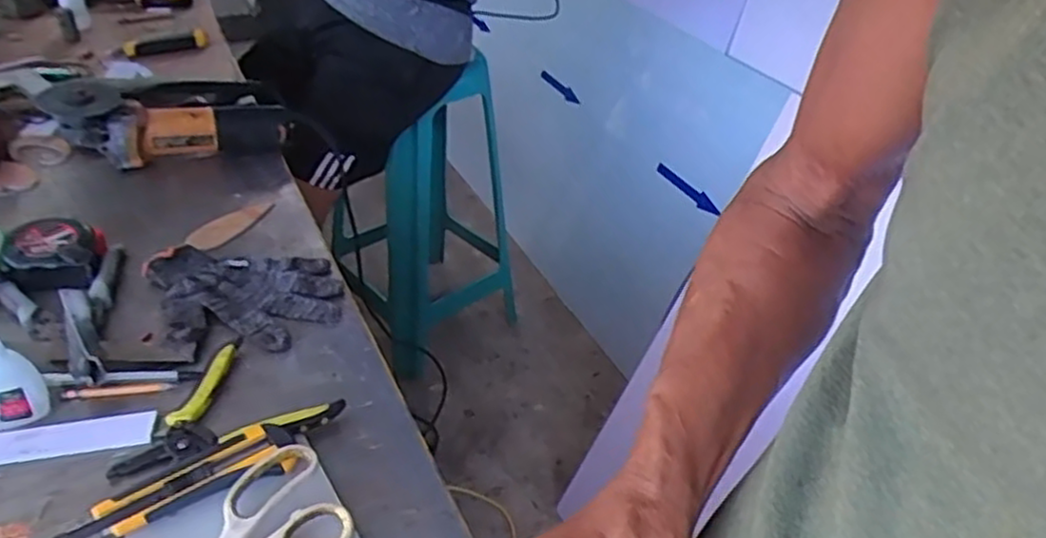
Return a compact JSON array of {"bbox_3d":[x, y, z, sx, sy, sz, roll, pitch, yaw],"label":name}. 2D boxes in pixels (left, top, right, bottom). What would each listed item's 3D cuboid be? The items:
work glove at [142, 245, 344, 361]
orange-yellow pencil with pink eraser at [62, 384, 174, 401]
[{"bbox_3d":[-0.276,0.025,0.723,0.178,0.024,0.154,-6,37,-17],"label":"work glove"},{"bbox_3d":[-0.343,0.103,0.616,0.081,0.009,0.011,-5,37,-15],"label":"orange-yellow pencil with pink eraser"}]

